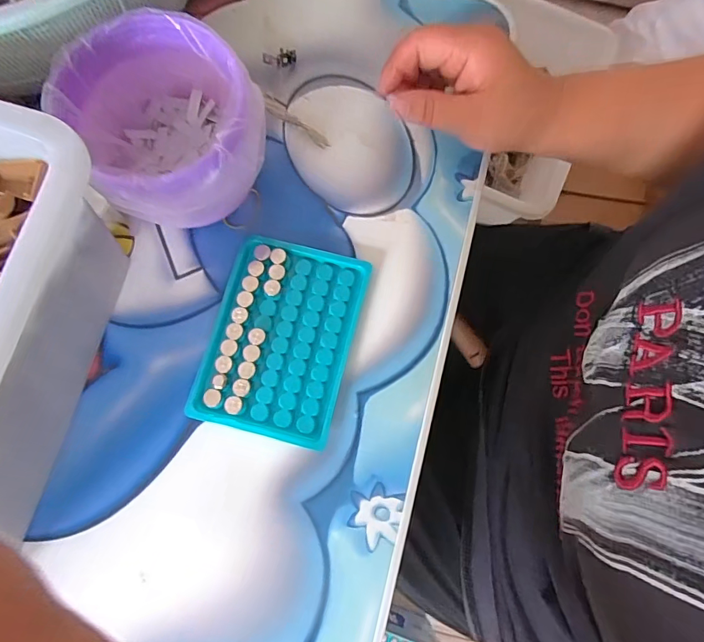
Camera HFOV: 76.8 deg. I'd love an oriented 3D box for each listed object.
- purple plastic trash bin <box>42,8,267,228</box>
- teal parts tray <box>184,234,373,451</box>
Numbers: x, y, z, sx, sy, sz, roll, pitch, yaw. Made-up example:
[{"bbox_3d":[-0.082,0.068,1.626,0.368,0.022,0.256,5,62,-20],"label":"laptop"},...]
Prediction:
[{"bbox_3d":[-0.113,-0.119,0.290,0.102,0.090,0.115,-34,80,-8],"label":"purple plastic trash bin"},{"bbox_3d":[-0.048,0.010,0.303,0.095,0.011,0.130,14,77,2],"label":"teal parts tray"}]

